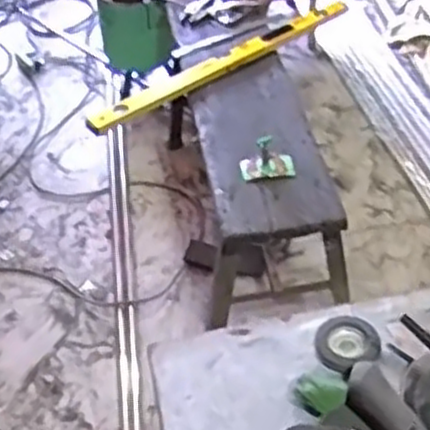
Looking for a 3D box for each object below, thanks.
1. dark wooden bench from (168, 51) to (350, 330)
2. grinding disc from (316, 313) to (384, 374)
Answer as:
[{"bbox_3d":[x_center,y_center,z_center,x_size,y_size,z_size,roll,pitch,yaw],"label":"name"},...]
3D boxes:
[{"bbox_3d":[0.102,-0.038,1.867,0.273,0.386,0.658,-9,43,-6],"label":"dark wooden bench"},{"bbox_3d":[0.128,0.123,0.746,0.060,0.014,0.068,-9,43,-6],"label":"grinding disc"}]

